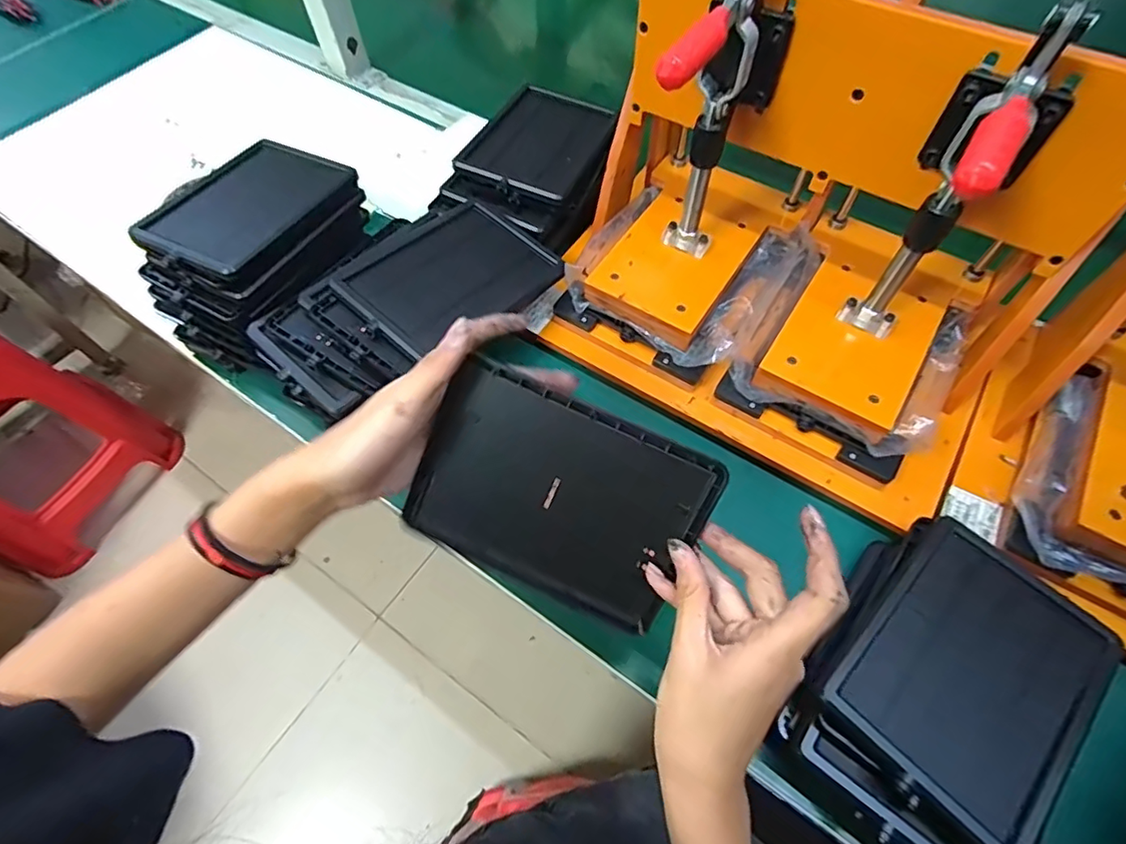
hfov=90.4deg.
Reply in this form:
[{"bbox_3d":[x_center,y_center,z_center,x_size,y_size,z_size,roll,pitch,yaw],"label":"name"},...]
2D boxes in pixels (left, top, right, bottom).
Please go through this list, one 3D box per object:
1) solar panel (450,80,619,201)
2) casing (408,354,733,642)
[{"bbox_3d":[-0.021,-0.277,0.553,0.113,0.015,0.150,25,64,15],"label":"solar panel"},{"bbox_3d":[-0.003,0.044,0.330,0.159,0.016,0.116,24,106,2],"label":"casing"}]

